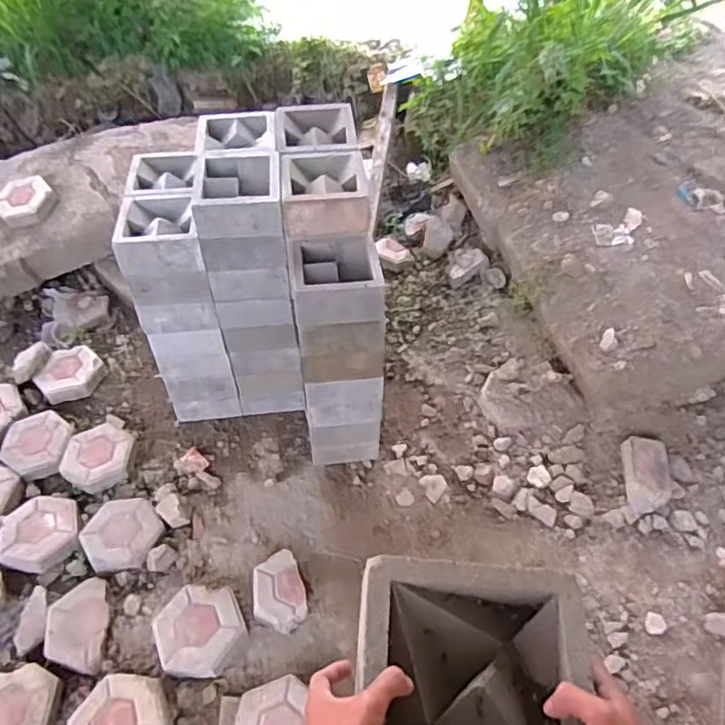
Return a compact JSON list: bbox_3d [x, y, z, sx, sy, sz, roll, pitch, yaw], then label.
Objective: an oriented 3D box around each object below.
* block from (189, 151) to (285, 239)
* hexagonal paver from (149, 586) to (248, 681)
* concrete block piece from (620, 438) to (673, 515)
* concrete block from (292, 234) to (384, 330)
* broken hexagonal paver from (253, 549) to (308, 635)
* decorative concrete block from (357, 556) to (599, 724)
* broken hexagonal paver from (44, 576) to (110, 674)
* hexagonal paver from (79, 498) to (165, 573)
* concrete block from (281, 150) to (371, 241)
[{"bbox_3d":[-0.296,-0.410,1.461,0.202,0.110,0.202,-6,48,-3],"label":"block"},{"bbox_3d":[-0.390,0.640,1.455,0.199,0.051,0.216,-23,51,-17],"label":"hexagonal paver"},{"bbox_3d":[0.800,0.319,1.712,0.121,0.085,0.212,3,65,-4],"label":"concrete block piece"},{"bbox_3d":[-0.060,-0.194,1.399,0.202,0.100,0.199,-7,48,-4],"label":"concrete block"},{"bbox_3d":[-0.212,0.575,1.535,0.130,0.068,0.206,-8,48,-5],"label":"broken hexagonal paver"},{"bbox_3d":[0.098,0.282,0.528,0.197,0.067,0.193,0,48,3],"label":"decorative concrete block"},{"bbox_3d":[-0.703,0.632,1.475,0.148,0.053,0.234,-10,49,-6],"label":"broken hexagonal paver"},{"bbox_3d":[-0.654,0.465,1.644,0.193,0.055,0.205,-33,55,-24],"label":"hexagonal paver"},{"bbox_3d":[-0.090,-0.415,1.475,0.203,0.107,0.199,-5,48,-2],"label":"concrete block"}]

